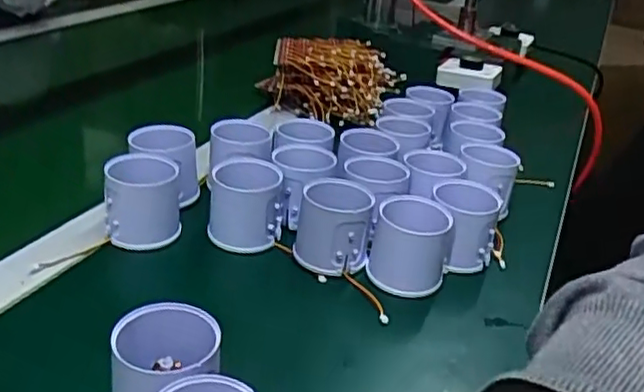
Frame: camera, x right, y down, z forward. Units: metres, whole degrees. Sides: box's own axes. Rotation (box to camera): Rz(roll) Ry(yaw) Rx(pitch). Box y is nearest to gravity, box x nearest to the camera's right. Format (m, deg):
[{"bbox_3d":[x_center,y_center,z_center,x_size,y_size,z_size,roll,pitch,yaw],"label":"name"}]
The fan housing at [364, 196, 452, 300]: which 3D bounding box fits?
[{"bbox_3d":[0.062,0.037,0.477,0.056,0.062,0.052,9,21,9],"label":"fan housing"}]

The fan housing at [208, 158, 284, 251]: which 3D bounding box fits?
[{"bbox_3d":[-0.057,0.006,0.502,0.053,0.057,0.046,3,21,-5],"label":"fan housing"}]

